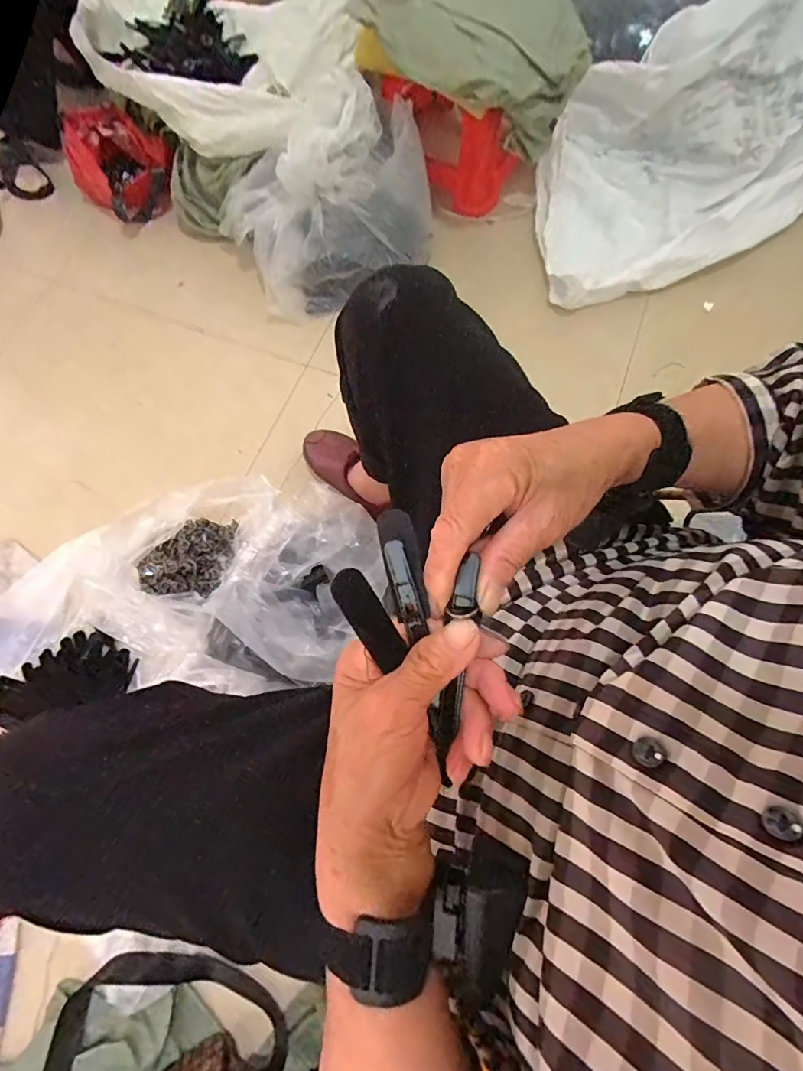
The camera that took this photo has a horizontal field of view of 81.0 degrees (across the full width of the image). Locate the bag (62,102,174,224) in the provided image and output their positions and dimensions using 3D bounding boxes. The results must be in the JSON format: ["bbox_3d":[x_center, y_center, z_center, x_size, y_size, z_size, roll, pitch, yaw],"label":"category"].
[{"bbox_3d":[-0.600,-0.797,1.006,0.255,0.096,0.178,42,77,13],"label":"bag"}]

